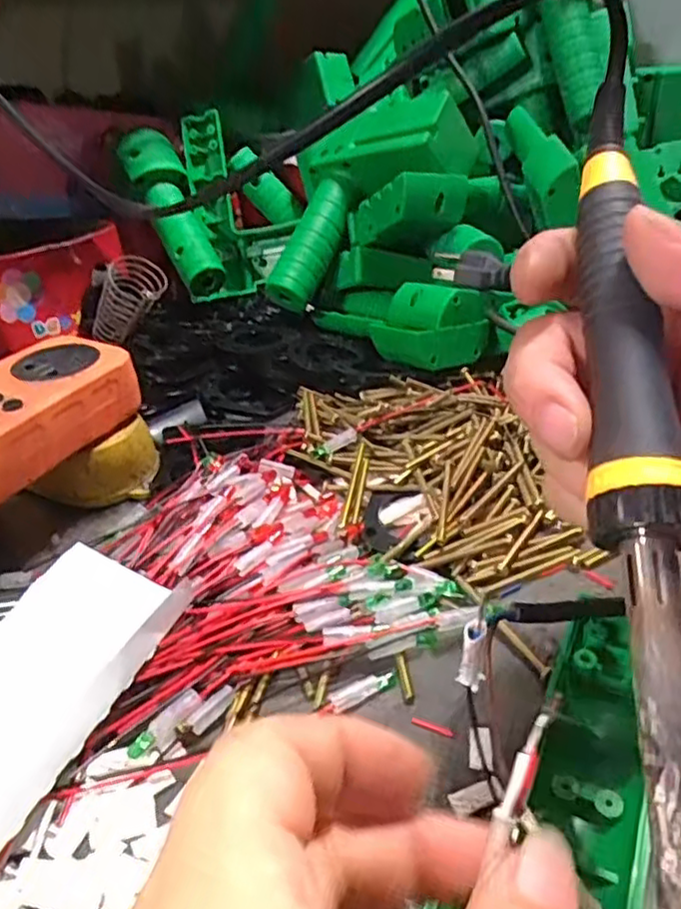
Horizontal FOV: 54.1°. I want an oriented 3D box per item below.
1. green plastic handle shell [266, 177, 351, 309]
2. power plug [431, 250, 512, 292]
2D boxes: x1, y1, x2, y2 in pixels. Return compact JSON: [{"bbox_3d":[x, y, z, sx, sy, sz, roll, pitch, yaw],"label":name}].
[{"bbox_3d":[-0.019,-0.149,0.466,0.030,0.027,0.094,19,79,28],"label":"green plastic handle shell"},{"bbox_3d":[0.078,-0.113,0.414,0.054,0.024,0.019,23,42,35],"label":"power plug"}]

